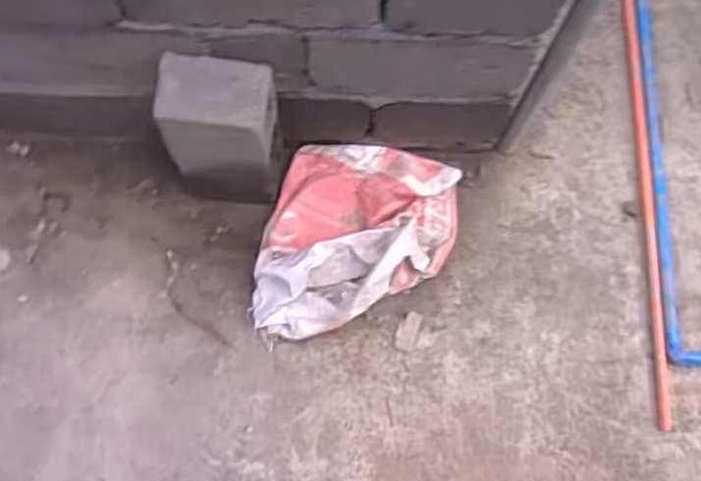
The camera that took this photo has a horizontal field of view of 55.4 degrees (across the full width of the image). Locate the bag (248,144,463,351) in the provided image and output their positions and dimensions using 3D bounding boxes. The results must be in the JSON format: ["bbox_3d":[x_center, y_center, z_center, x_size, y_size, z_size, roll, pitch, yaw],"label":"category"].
[{"bbox_3d":[0.021,-0.002,1.399,0.404,0.129,0.445,8,74,0],"label":"bag"}]

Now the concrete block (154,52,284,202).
[{"bbox_3d":[-0.241,-0.198,1.305,0.193,0.380,0.129,6,74,0],"label":"concrete block"}]

